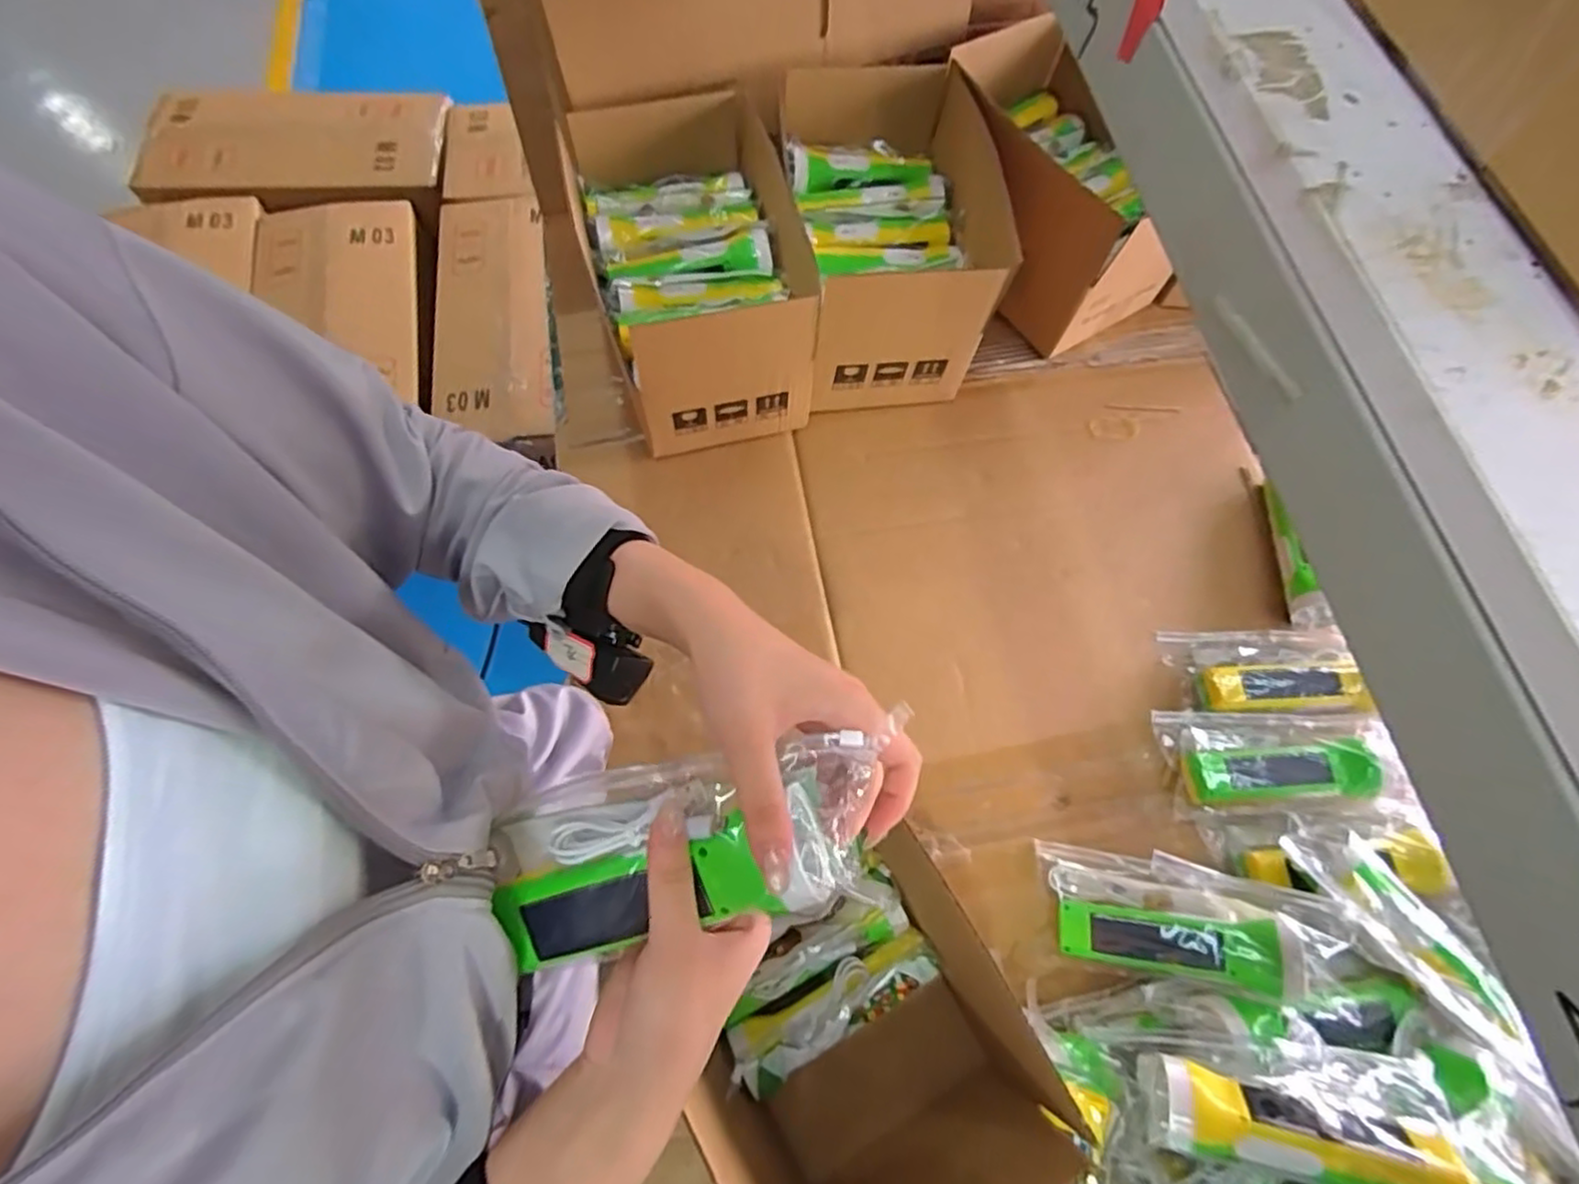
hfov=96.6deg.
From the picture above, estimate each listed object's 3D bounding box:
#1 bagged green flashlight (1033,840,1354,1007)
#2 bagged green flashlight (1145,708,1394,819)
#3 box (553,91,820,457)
[{"bbox_3d":[0.310,0.266,0.570,0.203,0.034,0.095,4,66,29],"label":"bagged green flashlight"},{"bbox_3d":[0.449,0.155,0.646,0.194,0.042,0.092,-1,69,-2],"label":"bagged green flashlight"},{"bbox_3d":[-0.098,-0.322,0.726,0.189,0.180,0.283,-15,70,-8],"label":"box"}]

